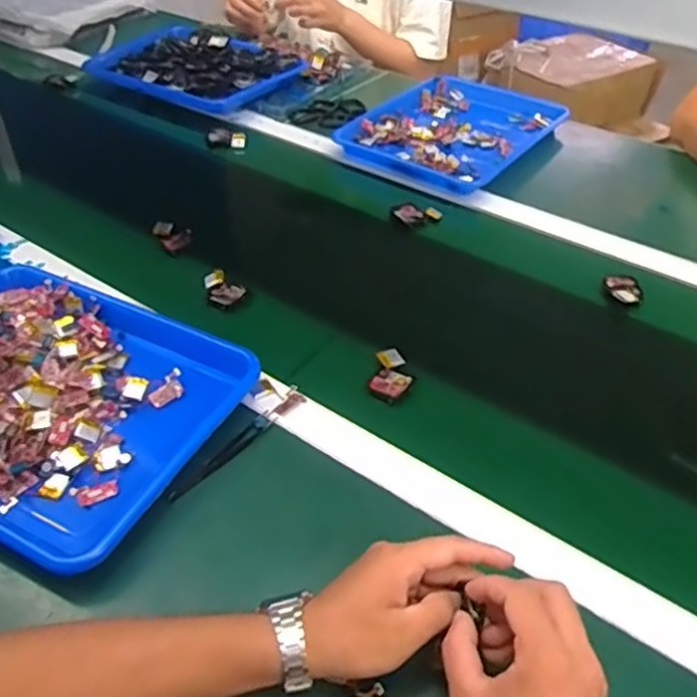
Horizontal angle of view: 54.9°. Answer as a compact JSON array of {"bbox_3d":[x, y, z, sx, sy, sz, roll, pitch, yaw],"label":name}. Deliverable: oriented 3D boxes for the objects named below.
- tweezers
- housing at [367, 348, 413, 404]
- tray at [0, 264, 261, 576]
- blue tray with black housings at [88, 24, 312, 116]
[{"bbox_3d":[-0.106,0.094,0.582,0.014,0.009,0.117,29,50,27],"label":"tweezers"},{"bbox_3d":[0.043,0.023,0.647,0.038,0.016,0.058,12,45,12],"label":"housing"},{"bbox_3d":[-0.276,0.041,0.609,0.334,0.053,0.256,20,47,20],"label":"tray"},{"bbox_3d":[-0.273,-0.501,1.188,0.347,0.045,0.229,25,49,24],"label":"blue tray with black housings"}]

